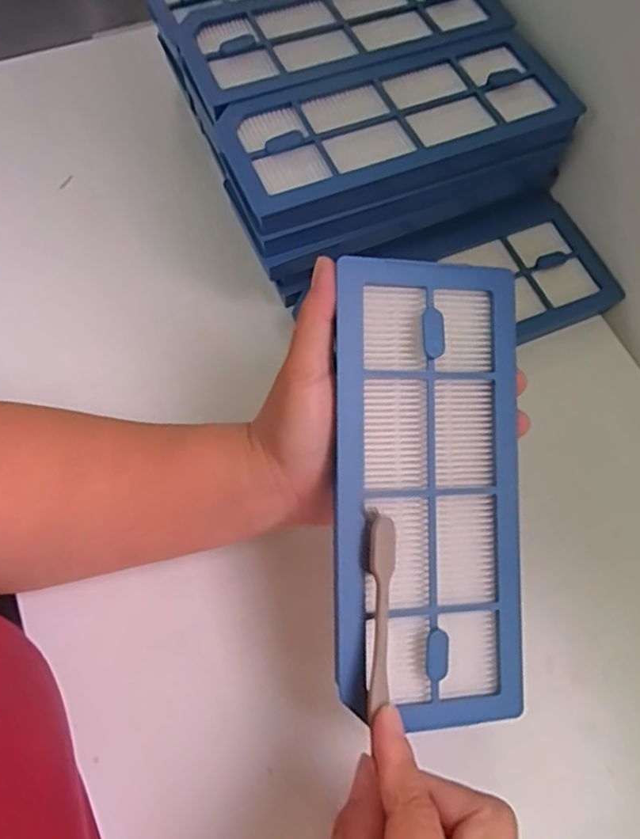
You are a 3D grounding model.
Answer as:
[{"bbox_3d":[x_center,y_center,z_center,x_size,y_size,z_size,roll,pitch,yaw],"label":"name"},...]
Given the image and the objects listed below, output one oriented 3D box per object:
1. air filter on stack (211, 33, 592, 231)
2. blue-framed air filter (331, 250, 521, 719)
[{"bbox_3d":[0.048,-0.176,0.349,0.206,0.016,0.088,-23,68,-13],"label":"air filter on stack"},{"bbox_3d":[0.050,0.032,0.267,0.087,0.014,0.202,0,88,-14],"label":"blue-framed air filter"}]

